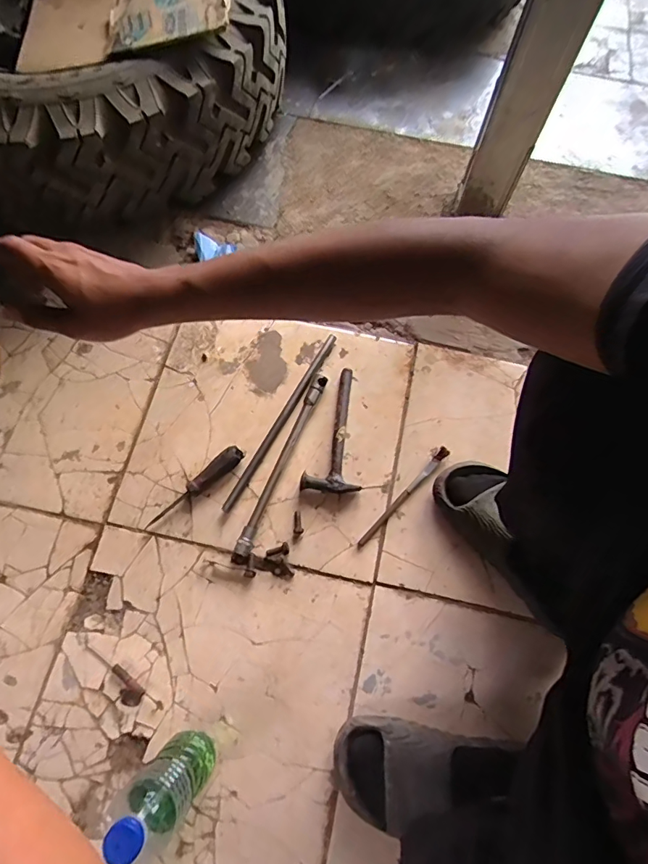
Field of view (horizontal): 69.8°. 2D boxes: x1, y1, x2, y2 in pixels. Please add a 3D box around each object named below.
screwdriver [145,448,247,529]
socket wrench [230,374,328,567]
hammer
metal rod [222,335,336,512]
[{"bbox_3d":[-0.191,0.081,0.690,0.167,0.028,0.025,-40,77,-12],"label":"screwdriver"},{"bbox_3d":[-0.064,0.049,0.707,0.023,0.023,0.318,22,73,6],"label":"socket wrench"},{"bbox_3d":[0.023,-0.004,0.729,0.084,0.026,0.204,9,73,2],"label":"hammer"},{"bbox_3d":[-0.066,-0.022,0.747,0.016,0.018,0.338,29,74,8],"label":"metal rod"}]

